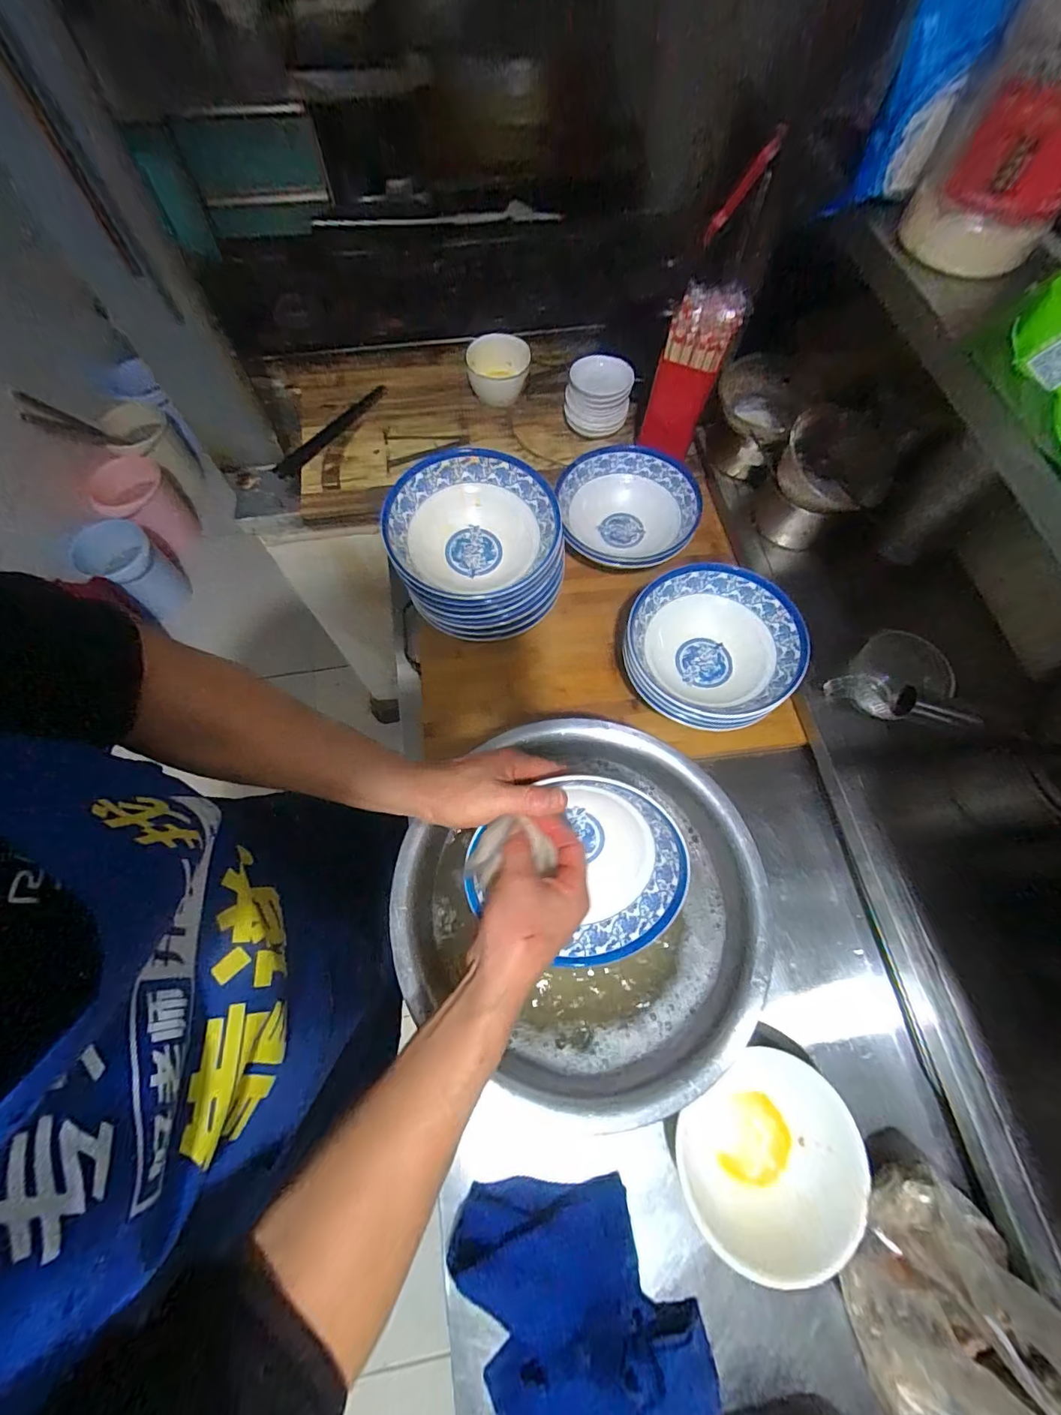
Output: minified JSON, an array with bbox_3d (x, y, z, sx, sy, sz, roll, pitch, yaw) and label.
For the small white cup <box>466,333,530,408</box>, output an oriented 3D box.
[{"bbox_3d":[-0.049,-0.526,0.771,0.095,0.060,0.086,-4,68,-2],"label":"small white cup"}]

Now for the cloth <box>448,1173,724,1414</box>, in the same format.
[{"bbox_3d":[0.042,0.510,0.414,0.181,0.058,0.181,-16,69,-7],"label":"cloth"}]

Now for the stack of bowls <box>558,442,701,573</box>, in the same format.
[{"bbox_3d":[0.135,-0.270,0.688,0.181,0.075,0.180,-20,70,-8],"label":"stack of bowls"}]

